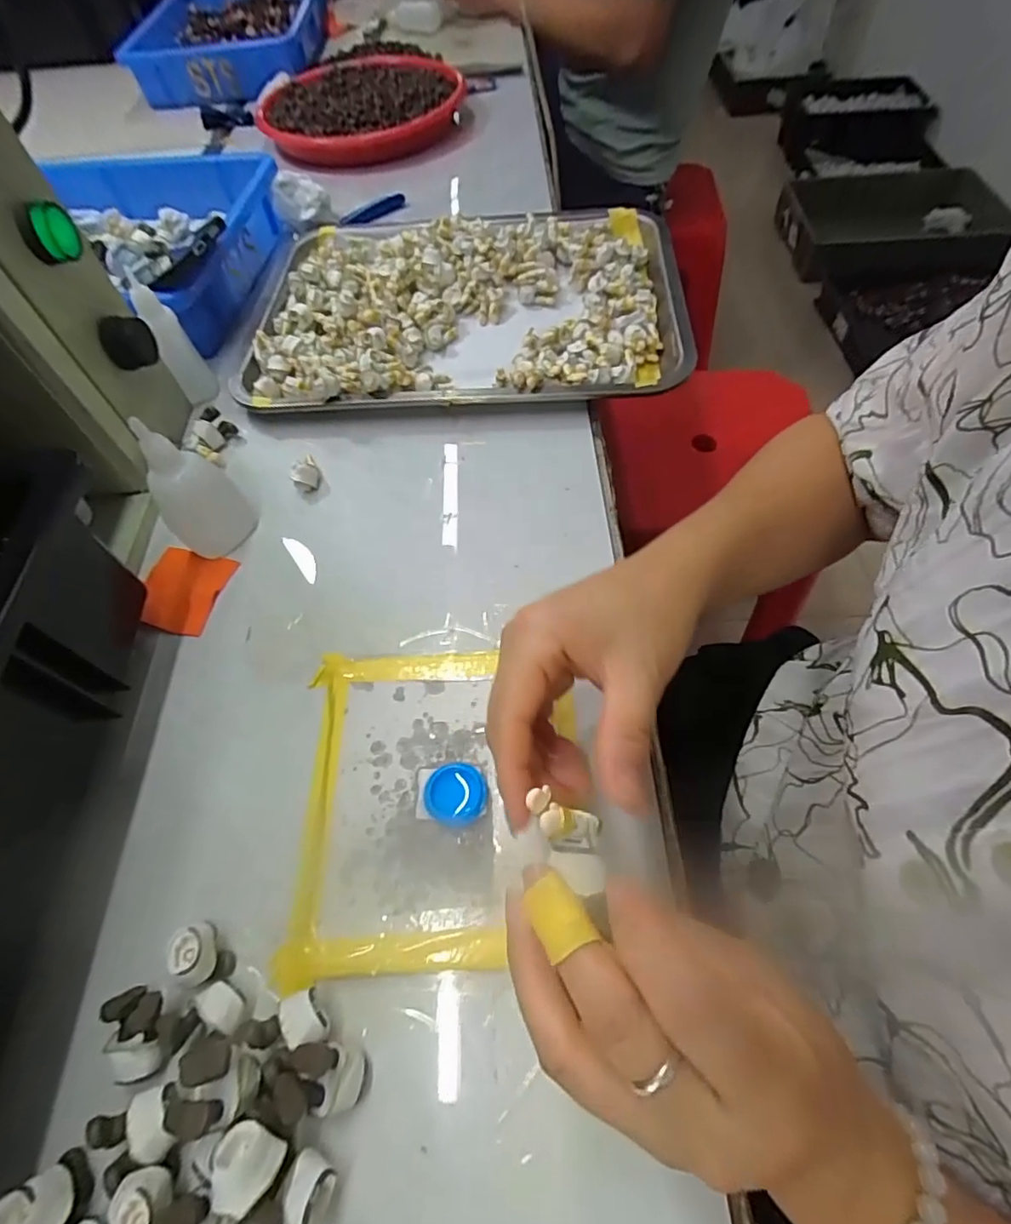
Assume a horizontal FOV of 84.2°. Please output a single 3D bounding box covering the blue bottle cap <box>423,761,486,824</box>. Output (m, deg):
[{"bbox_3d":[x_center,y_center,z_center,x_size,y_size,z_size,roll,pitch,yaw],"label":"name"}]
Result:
[{"bbox_3d":[-0.024,0.087,0.270,0.030,0.006,0.028,-2,59,3],"label":"blue bottle cap"}]

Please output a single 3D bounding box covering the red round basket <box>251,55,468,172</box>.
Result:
[{"bbox_3d":[-0.180,-0.635,0.698,0.243,0.050,0.251,1,58,-1],"label":"red round basket"}]

